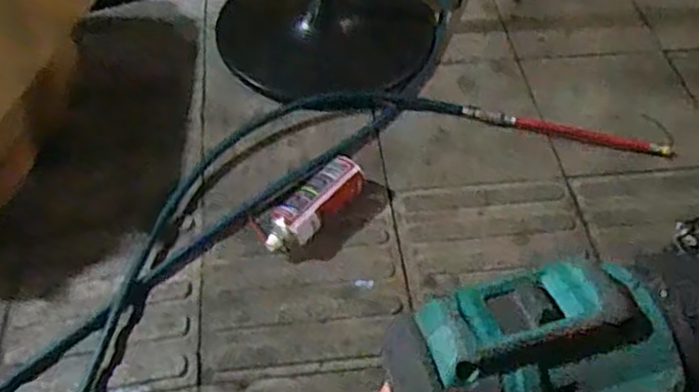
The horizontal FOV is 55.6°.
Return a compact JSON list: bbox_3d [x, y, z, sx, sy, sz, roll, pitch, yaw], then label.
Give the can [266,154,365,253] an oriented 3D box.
[{"bbox_3d":[-0.057,0.017,1.007,0.069,0.058,0.185,34,58,23],"label":"can"}]

